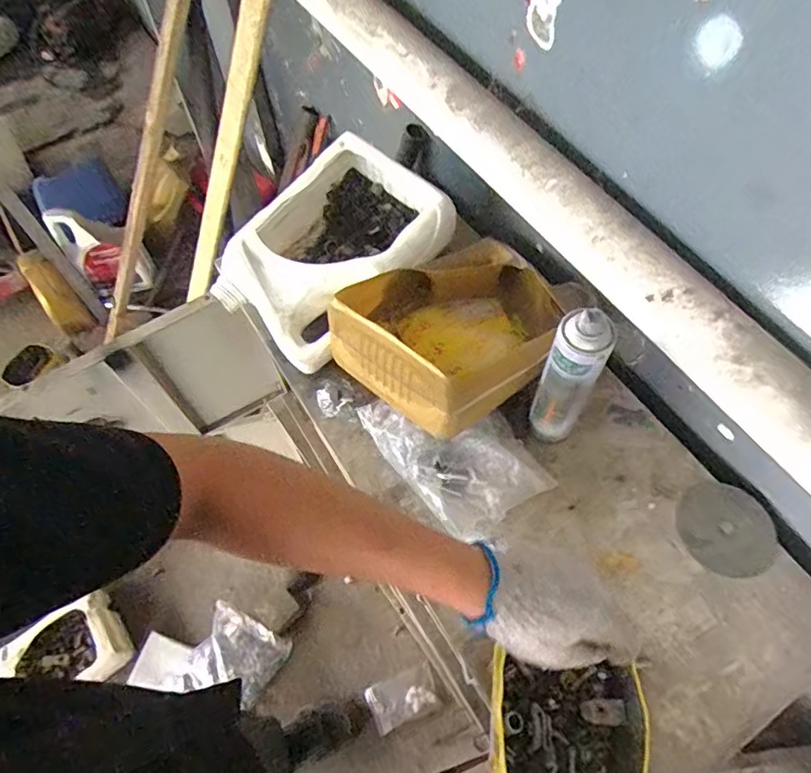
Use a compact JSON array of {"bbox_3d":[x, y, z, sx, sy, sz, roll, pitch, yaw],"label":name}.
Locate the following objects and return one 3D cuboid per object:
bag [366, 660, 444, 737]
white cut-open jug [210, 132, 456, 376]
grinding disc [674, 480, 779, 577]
[{"bbox_3d":[-0.005,0.670,1.195,0.142,0.017,0.091,-22,62,-11],"label":"bag"},{"bbox_3d":[-0.093,-0.194,0.759,0.212,0.106,0.319,37,67,20],"label":"white cut-open jug"},{"bbox_3d":[0.355,0.158,0.616,0.097,0.004,0.103,-2,63,4],"label":"grinding disc"}]

